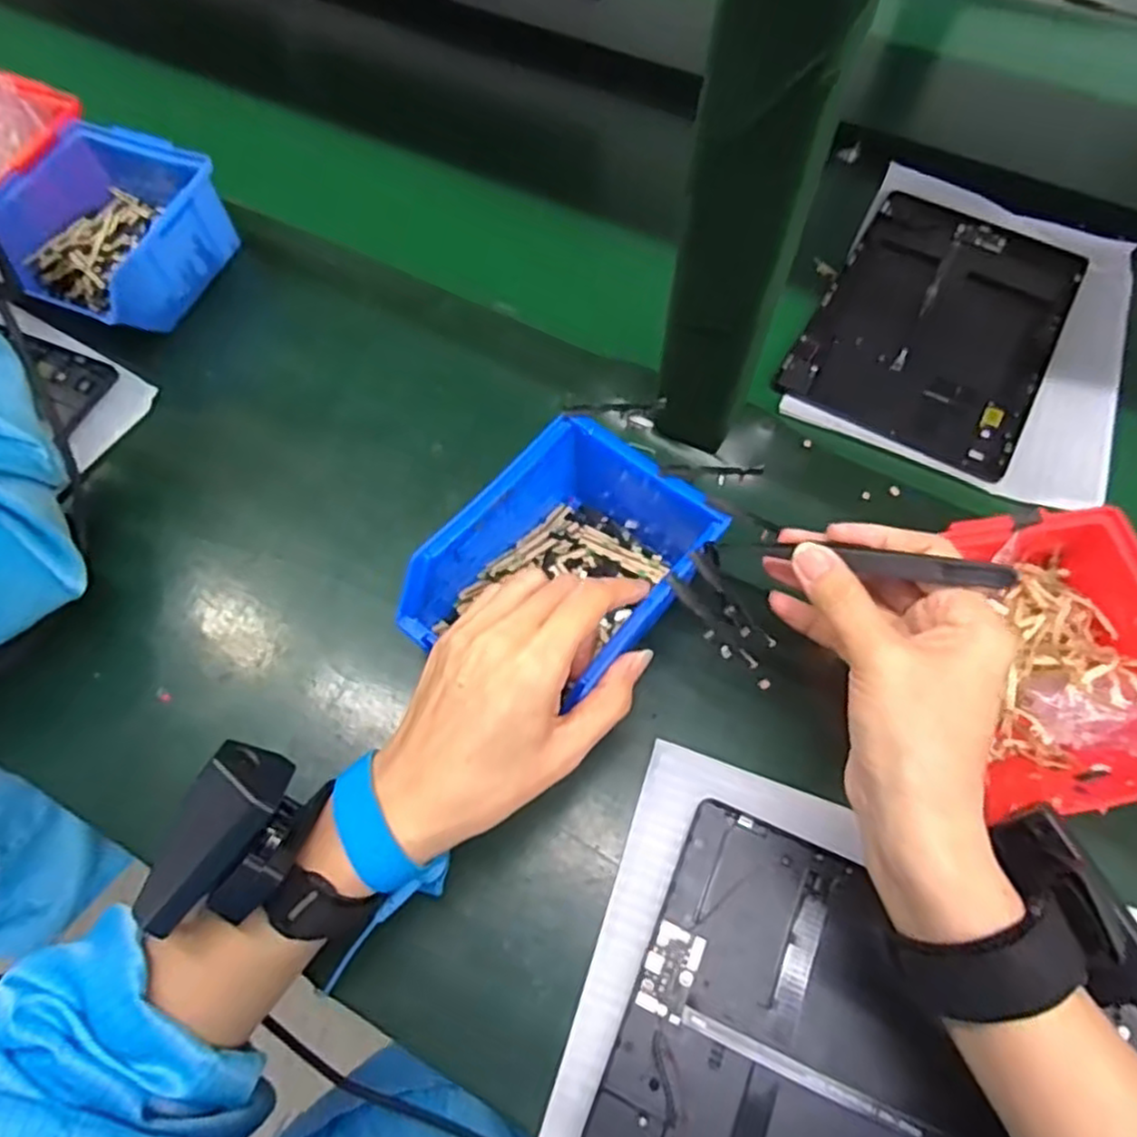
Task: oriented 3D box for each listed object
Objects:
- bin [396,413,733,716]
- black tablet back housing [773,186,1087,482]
[{"bbox_3d":[0.003,0.000,0.365,0.104,0.064,0.150,38,68,19],"label":"bin"},{"bbox_3d":[0.265,-0.178,0.509,0.153,0.007,0.237,28,65,14],"label":"black tablet back housing"}]

